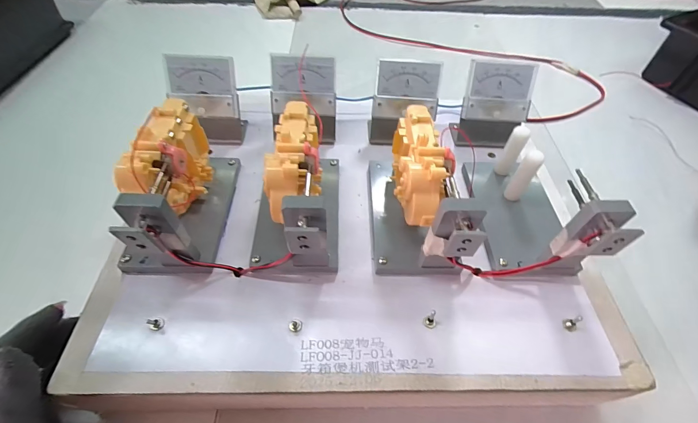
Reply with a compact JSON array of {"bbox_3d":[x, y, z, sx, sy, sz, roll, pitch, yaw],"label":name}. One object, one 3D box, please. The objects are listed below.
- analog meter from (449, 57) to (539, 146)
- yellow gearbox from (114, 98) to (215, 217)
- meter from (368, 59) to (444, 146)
[{"bbox_3d":[0.148,-0.107,0.344,0.066,0.072,0.043,3,53,0],"label":"analog meter"},{"bbox_3d":[-0.135,-0.035,0.260,0.031,0.073,0.094,6,53,2],"label":"yellow gearbox"},{"bbox_3d":[0.056,-0.108,0.341,0.066,0.068,0.044,8,53,3],"label":"meter"}]

